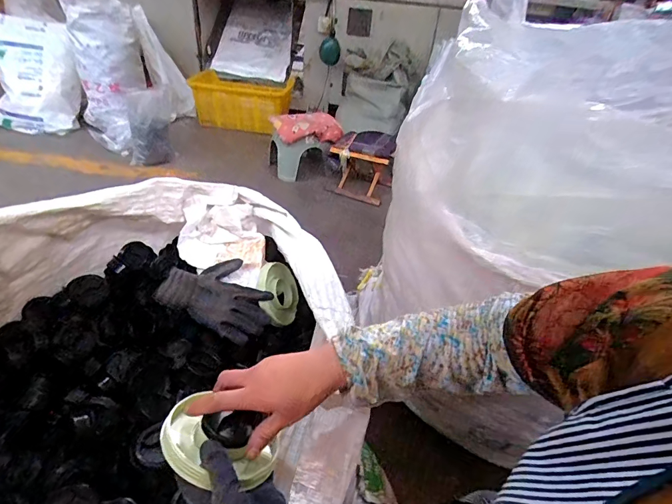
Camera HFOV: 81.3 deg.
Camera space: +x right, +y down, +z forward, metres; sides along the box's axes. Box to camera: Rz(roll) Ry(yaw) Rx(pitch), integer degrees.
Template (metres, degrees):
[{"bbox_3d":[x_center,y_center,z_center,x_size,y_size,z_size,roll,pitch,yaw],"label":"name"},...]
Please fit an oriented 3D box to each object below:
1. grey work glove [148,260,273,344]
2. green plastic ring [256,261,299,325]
[{"bbox_3d":[-0.217,0.076,0.730,0.196,0.030,0.128,31,78,1],"label":"grey work glove"},{"bbox_3d":[-0.118,0.085,0.788,0.030,0.114,0.107,-27,13,35],"label":"green plastic ring"}]

